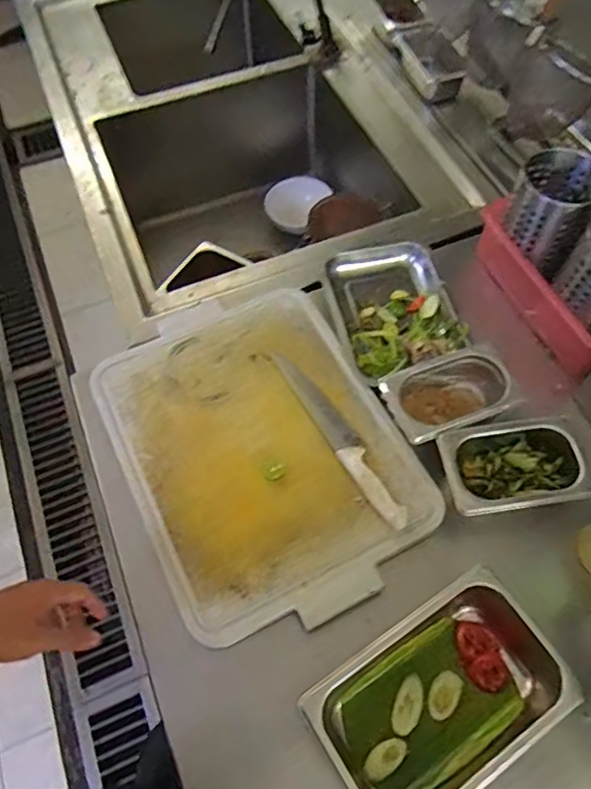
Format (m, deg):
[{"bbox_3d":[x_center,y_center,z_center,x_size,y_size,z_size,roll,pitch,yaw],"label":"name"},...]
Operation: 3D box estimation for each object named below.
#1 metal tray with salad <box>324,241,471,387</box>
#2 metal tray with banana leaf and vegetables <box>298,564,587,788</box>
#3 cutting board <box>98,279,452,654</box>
[{"bbox_3d":[0.151,-0.124,0.907,0.183,0.070,0.248,-11,62,-5],"label":"metal tray with salad"},{"bbox_3d":[0.152,0.328,0.629,0.250,0.072,0.160,-30,65,-14],"label":"metal tray with banana leaf and vegetables"},{"bbox_3d":[-0.048,0.070,0.778,0.345,0.031,0.447,-25,64,-12],"label":"cutting board"}]

